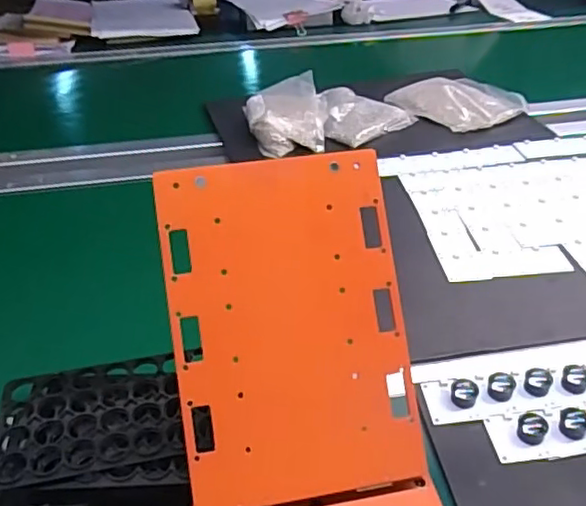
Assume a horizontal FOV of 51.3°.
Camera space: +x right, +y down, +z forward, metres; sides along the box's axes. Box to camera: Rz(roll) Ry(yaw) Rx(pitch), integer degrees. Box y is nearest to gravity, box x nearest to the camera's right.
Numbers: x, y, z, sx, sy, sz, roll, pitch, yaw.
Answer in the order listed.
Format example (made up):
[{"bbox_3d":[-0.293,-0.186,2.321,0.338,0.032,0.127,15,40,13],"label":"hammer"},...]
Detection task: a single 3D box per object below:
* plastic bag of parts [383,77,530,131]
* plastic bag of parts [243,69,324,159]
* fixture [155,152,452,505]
[{"bbox_3d":[0.266,-0.251,0.993,0.156,0.028,0.175,-25,42,-27],"label":"plastic bag of parts"},{"bbox_3d":[-0.013,-0.210,0.935,0.111,0.054,0.172,-6,37,-5],"label":"plastic bag of parts"},{"bbox_3d":[0.016,0.105,0.363,0.165,0.189,0.321,-9,37,-8],"label":"fixture"}]

